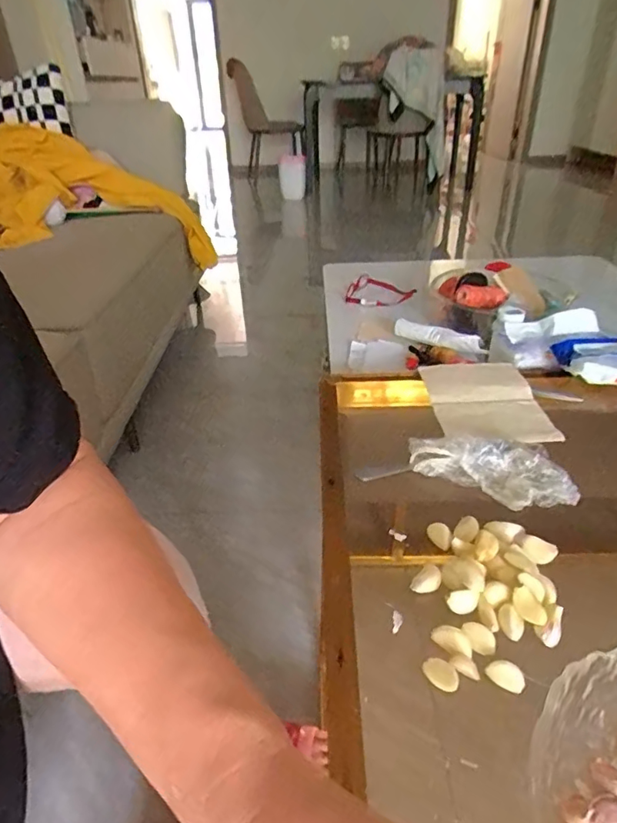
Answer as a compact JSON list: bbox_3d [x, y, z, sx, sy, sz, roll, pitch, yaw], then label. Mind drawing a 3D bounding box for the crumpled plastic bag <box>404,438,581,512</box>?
[{"bbox_3d":[0.176,0.051,0.494,0.149,0.027,0.070,6,33,12],"label":"crumpled plastic bag"}]

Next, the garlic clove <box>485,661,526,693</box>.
[{"bbox_3d":[0.127,0.170,0.329,0.023,0.014,0.010,15,36,24],"label":"garlic clove"}]

